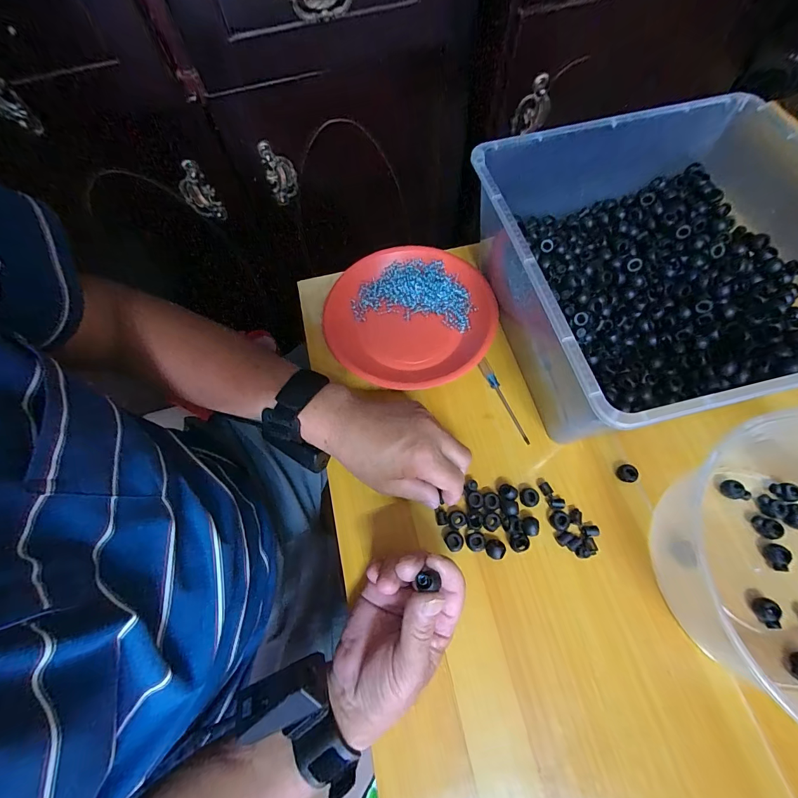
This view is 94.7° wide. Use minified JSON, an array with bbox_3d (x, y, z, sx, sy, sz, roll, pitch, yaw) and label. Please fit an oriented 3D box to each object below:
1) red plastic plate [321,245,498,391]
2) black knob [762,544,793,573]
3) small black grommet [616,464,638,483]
[{"bbox_3d":[0.012,-0.096,0.441,0.193,0.033,0.190,-1,67,2],"label":"red plastic plate"},{"bbox_3d":[0.340,0.142,0.330,0.013,0.014,0.022,15,69,8],"label":"black knob"},{"bbox_3d":[0.227,0.074,0.366,0.016,0.011,0.017,-16,68,-5],"label":"small black grommet"}]

